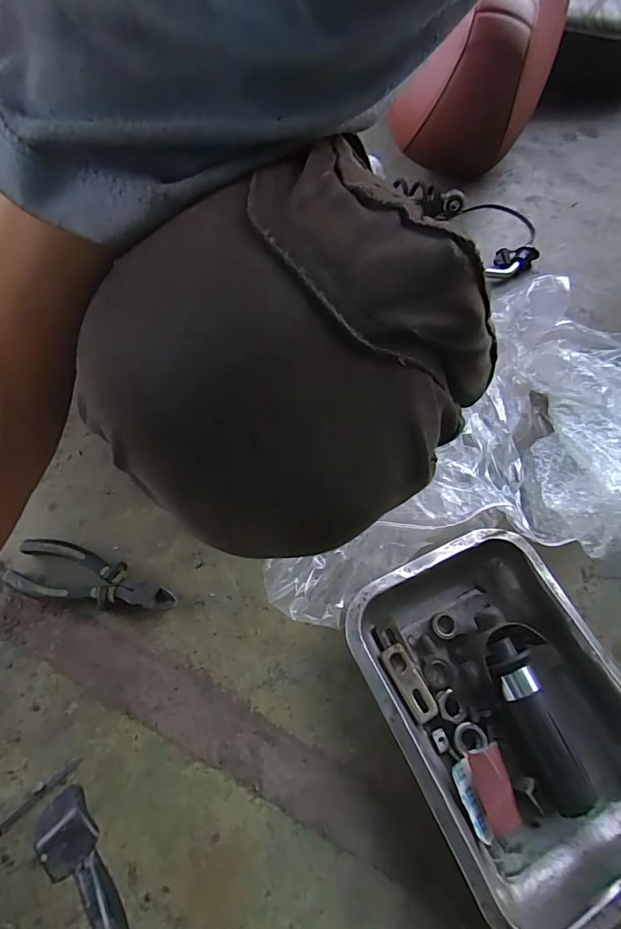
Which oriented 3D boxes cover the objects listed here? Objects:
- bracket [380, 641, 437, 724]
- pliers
[{"bbox_3d":[0.083,0.185,0.390,0.021,0.011,0.062,-25,67,-14],"label":"bracket"},{"bbox_3d":[-0.191,0.102,0.408,0.141,0.017,0.046,12,63,4],"label":"pliers"}]

